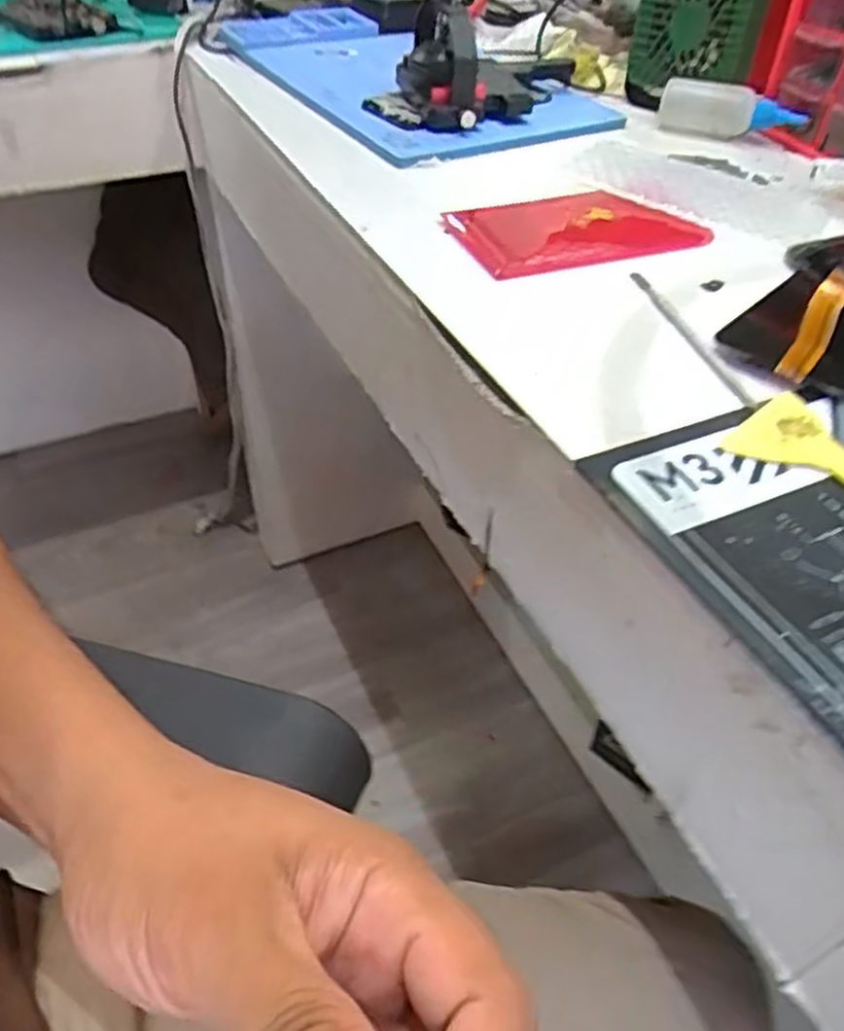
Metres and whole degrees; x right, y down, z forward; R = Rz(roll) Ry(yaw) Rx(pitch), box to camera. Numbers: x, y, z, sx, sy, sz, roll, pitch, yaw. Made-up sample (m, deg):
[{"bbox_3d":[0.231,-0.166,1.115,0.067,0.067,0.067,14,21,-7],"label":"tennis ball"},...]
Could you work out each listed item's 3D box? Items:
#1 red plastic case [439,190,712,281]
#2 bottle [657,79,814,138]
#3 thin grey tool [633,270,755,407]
[{"bbox_3d":[0.096,-0.190,0.511,0.152,0.016,0.101,-15,46,-16],"label":"red plastic case"},{"bbox_3d":[0.252,-0.334,0.639,0.117,0.038,0.029,21,47,19],"label":"bottle"},{"bbox_3d":[0.143,-0.097,0.416,0.008,0.008,0.136,-8,45,-10],"label":"thin grey tool"}]

